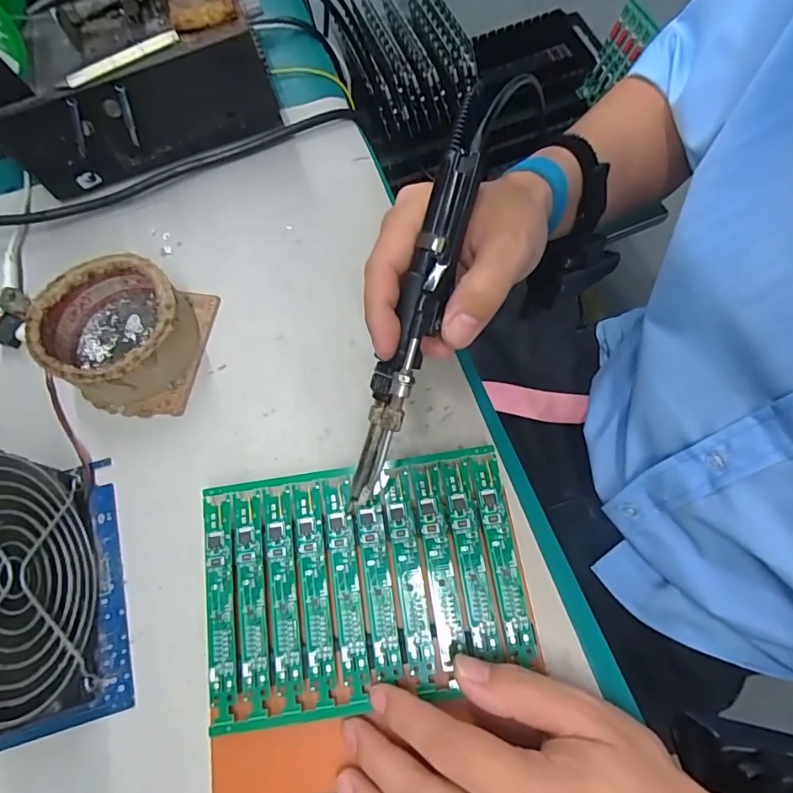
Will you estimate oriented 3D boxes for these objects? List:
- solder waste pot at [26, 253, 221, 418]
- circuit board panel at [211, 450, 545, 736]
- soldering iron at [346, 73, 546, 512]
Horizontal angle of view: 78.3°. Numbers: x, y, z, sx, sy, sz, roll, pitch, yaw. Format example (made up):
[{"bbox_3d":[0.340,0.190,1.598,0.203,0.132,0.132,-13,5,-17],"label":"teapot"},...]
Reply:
[{"bbox_3d":[-0.171,-0.040,0.302,0.086,0.042,0.087,8,71,5],"label":"solder waste pot"},{"bbox_3d":[-0.018,0.096,0.259,0.163,0.010,0.118,-8,70,-2],"label":"circuit board panel"},{"bbox_3d":[0.013,-0.044,0.237,0.026,0.020,0.213,19,98,7],"label":"soldering iron"}]

